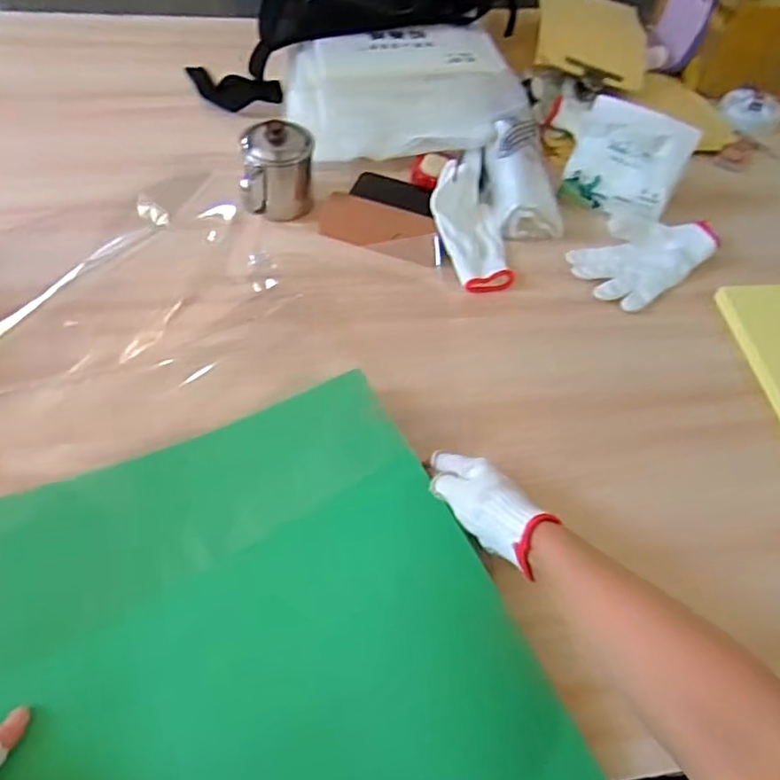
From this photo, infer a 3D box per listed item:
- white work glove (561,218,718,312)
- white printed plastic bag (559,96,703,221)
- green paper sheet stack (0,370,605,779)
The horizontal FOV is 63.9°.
[{"bbox_3d":[0.389,-0.189,0.901,0.267,0.028,0.118,-25,61,-21],"label":"white work glove"},{"bbox_3d":[0.349,-0.333,0.931,0.161,0.127,0.094,29,57,14],"label":"white printed plastic bag"},{"bbox_3d":[-0.074,0.257,0.465,0.383,0.062,0.513,-22,60,-19],"label":"green paper sheet stack"}]

